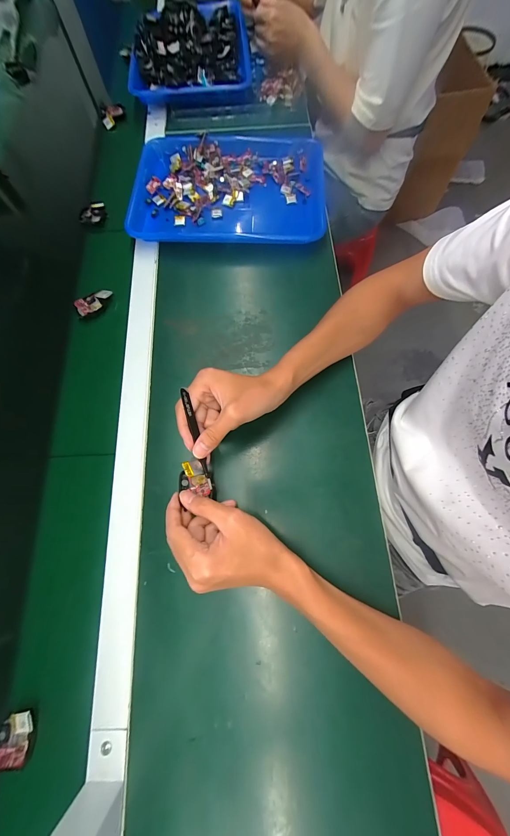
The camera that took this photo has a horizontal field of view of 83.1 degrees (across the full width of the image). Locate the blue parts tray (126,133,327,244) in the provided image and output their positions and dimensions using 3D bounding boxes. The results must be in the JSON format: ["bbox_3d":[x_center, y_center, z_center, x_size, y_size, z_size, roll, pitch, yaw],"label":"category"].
[{"bbox_3d":[-0.049,-0.422,0.531,0.344,0.047,0.268,2,72,3],"label":"blue parts tray"}]

